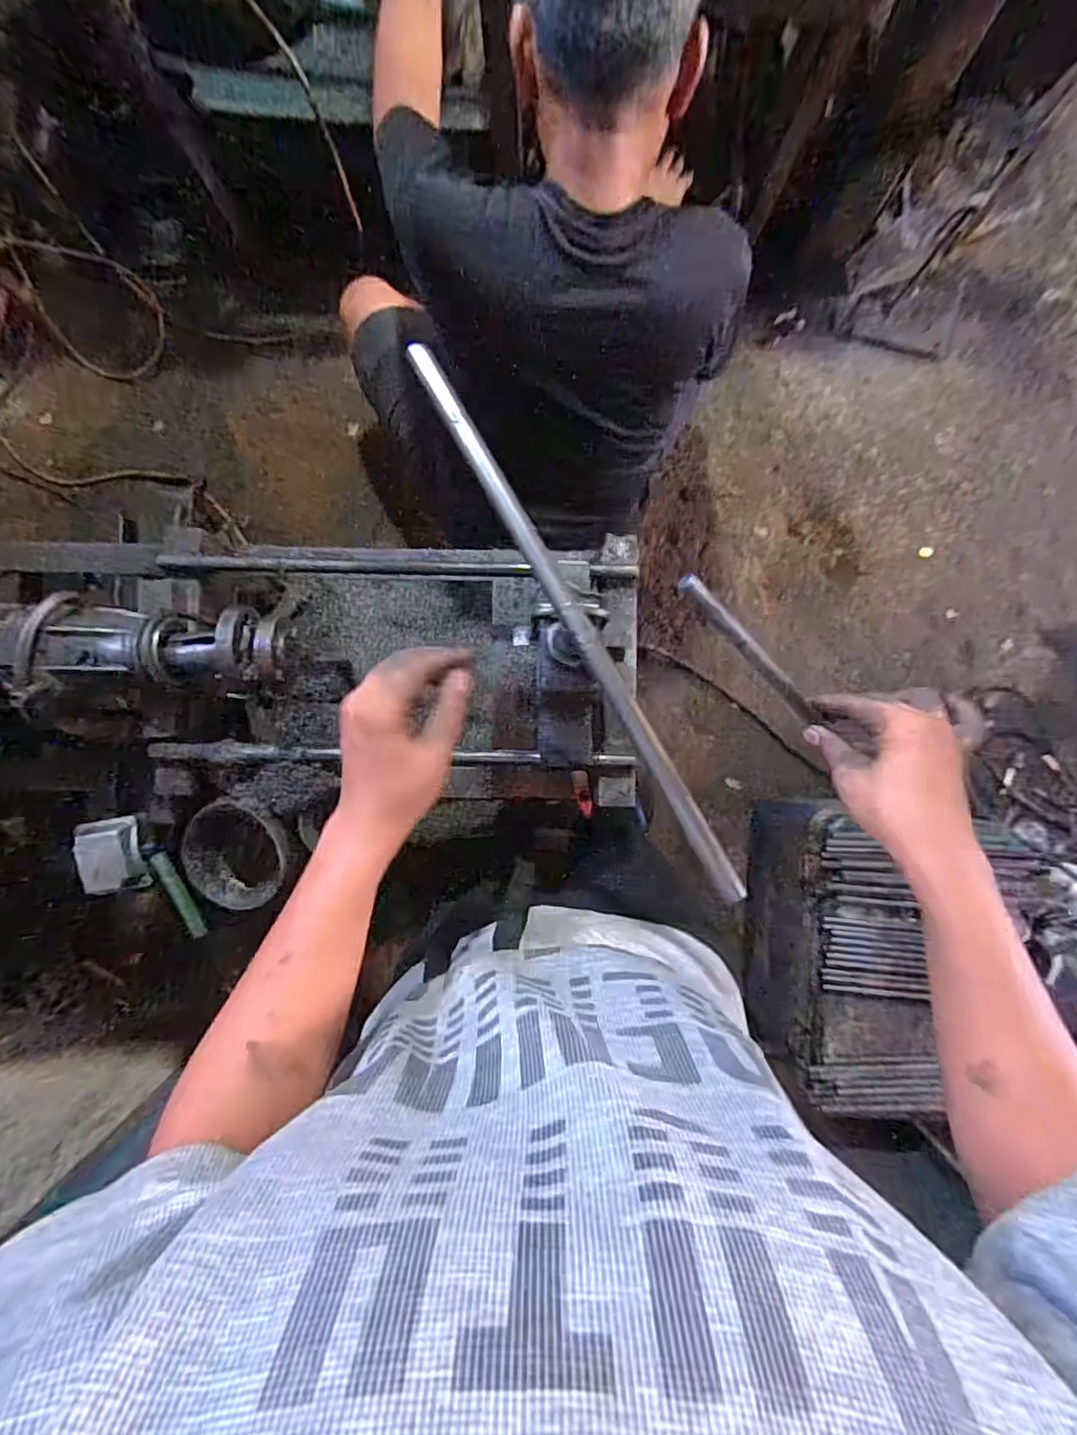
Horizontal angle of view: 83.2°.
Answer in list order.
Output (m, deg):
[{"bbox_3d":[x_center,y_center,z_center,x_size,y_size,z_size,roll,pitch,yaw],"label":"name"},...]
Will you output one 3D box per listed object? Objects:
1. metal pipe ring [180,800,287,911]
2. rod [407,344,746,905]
[{"bbox_3d":[-0.340,0.155,0.686,0.109,0.041,0.118,0,88,1],"label":"metal pipe ring"},{"bbox_3d":[0.028,-0.071,0.458,0.019,0.021,0.470,-30,88,0],"label":"rod"}]

